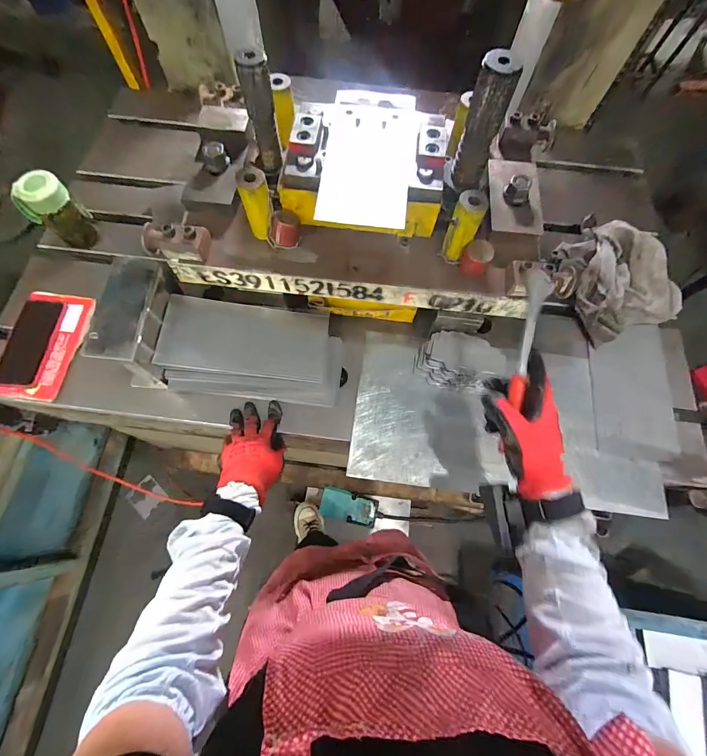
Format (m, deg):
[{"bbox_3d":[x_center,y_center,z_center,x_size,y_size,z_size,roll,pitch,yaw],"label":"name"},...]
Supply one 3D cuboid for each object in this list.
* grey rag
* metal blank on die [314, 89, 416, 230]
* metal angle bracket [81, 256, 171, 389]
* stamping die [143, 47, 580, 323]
[{"bbox_3d":[0.477,-0.210,0.664,0.190,0.069,0.257,-18,70,-8],"label":"grey rag"},{"bbox_3d":[0.023,-0.328,0.513,0.122,0.011,0.257,6,71,0],"label":"metal blank on die"},{"bbox_3d":[-0.331,-0.082,0.566,0.077,0.131,0.163,7,69,2],"label":"metal angle bracket"},{"bbox_3d":[0.017,-0.288,0.547,0.598,0.251,0.292,7,69,1],"label":"stamping die"}]

